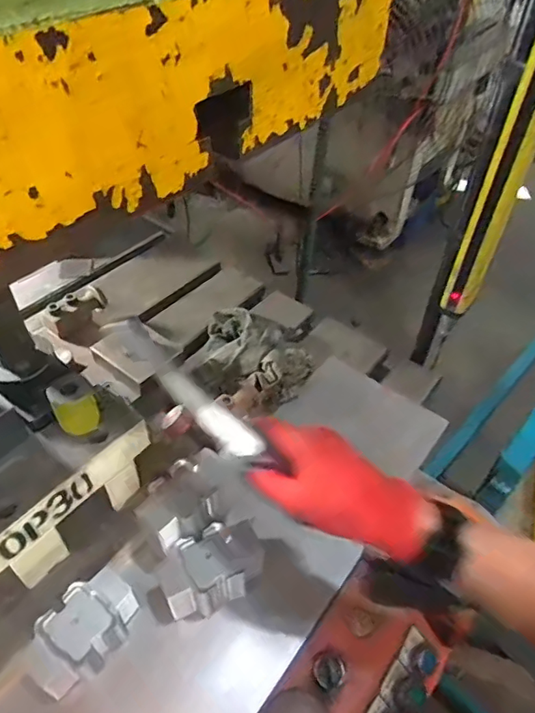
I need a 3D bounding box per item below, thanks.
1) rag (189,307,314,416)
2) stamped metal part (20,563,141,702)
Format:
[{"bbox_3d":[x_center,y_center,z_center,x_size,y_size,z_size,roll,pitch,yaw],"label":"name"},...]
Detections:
[{"bbox_3d":[-0.024,-0.008,0.759,0.172,0.072,0.196,-22,50,-22],"label":"rag"},{"bbox_3d":[-0.177,0.266,0.493,0.062,0.053,0.107,33,53,27],"label":"stamped metal part"}]

